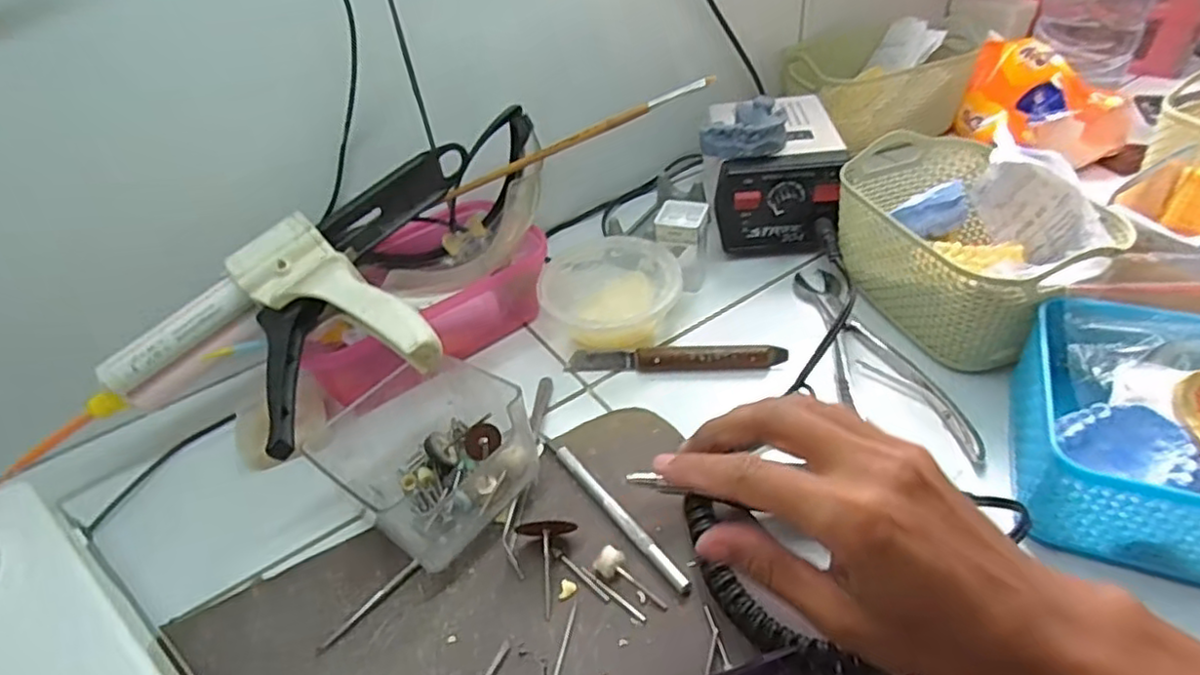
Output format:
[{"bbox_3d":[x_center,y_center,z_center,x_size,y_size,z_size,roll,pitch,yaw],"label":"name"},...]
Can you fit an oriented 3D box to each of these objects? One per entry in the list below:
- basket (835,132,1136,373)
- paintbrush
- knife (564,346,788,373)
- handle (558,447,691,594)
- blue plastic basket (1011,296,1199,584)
[{"bbox_3d":[0.242,-0.070,0.450,0.117,0.083,0.181,-18,43,-11],"label":"basket"},{"bbox_3d":[-0.017,-0.130,0.433,0.191,0.011,0.013,-19,40,16],"label":"paintbrush"},{"bbox_3d":[0.052,0.014,0.455,0.148,0.012,0.017,-1,43,8],"label":"knife"},{"bbox_3d":[0.010,0.099,0.368,0.009,0.004,0.114,-30,47,-22],"label":"handle"},{"bbox_3d":[0.291,0.049,0.334,0.132,0.072,0.128,11,46,20],"label":"blue plastic basket"}]

